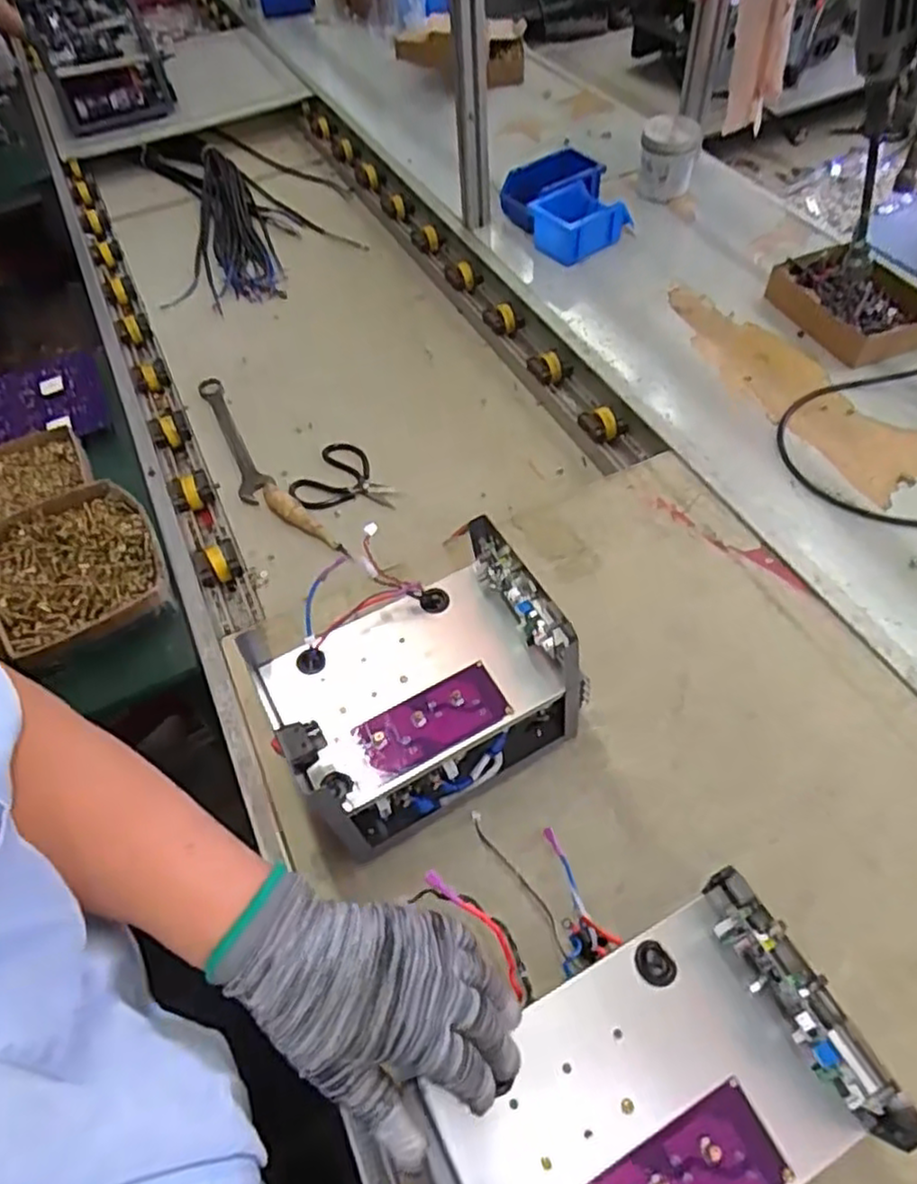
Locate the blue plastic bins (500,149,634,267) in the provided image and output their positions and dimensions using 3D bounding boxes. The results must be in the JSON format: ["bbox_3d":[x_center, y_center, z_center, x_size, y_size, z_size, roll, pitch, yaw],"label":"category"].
[{"bbox_3d":[0.192,-0.674,1.245,0.176,0.089,0.223,-23,55,-12],"label":"blue plastic bins"}]

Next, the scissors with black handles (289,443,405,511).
[{"bbox_3d":[-0.158,-0.166,1.026,0.156,0.015,0.132,1,54,6],"label":"scissors with black handles"}]

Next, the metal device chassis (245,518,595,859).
[{"bbox_3d":[-0.033,0.085,0.625,0.243,0.179,0.160,-26,56,-15],"label":"metal device chassis"}]

